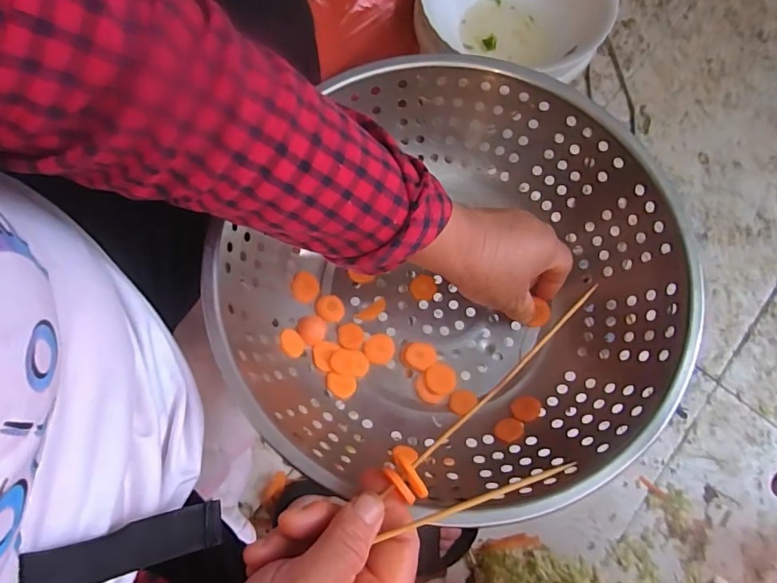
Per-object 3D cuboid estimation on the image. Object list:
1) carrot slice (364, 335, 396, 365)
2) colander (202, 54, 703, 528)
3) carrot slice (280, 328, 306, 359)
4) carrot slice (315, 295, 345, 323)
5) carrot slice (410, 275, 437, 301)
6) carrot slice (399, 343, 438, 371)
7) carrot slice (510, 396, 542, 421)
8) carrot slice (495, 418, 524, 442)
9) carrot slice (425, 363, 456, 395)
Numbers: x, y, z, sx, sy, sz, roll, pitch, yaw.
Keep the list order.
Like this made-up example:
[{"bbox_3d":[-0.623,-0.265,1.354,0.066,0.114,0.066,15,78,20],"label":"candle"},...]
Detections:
[{"bbox_3d":[-0.008,0.049,0.410,0.025,0.005,0.026,0,73,-1],"label":"carrot slice"},{"bbox_3d":[0.053,-0.004,0.370,0.294,0.105,0.322,0,75,-1],"label":"colander"},{"bbox_3d":[-0.077,0.042,0.382,0.022,0.004,0.021,16,63,-36],"label":"carrot slice"},{"bbox_3d":[-0.051,0.015,0.420,0.025,0.004,0.023,2,81,-29],"label":"carrot slice"},{"bbox_3d":[0.032,-0.004,0.424,0.023,0.004,0.024,0,73,-1],"label":"carrot slice"},{"bbox_3d":[0.025,0.056,0.409,0.030,0.007,0.022,7,73,1],"label":"carrot slice"},{"bbox_3d":[0.110,0.093,0.381,0.022,0.004,0.020,-2,56,7],"label":"carrot slice"},{"bbox_3d":[0.093,0.107,0.369,0.021,0.004,0.020,-10,39,9],"label":"carrot slice"},{"bbox_3d":[0.044,0.073,0.399,0.024,0.005,0.025,1,73,-1],"label":"carrot slice"}]

